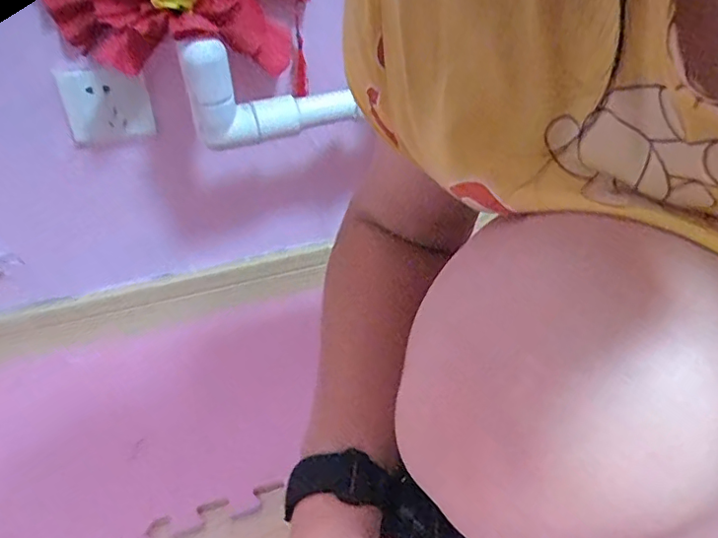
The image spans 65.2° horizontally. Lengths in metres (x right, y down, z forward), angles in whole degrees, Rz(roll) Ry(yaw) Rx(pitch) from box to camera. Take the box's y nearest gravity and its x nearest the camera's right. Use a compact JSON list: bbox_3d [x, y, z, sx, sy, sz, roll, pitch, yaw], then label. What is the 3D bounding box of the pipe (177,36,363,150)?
[{"bbox_3d":[-0.080,-0.170,0.516,0.158,0.103,0.054,-29,45,-30],"label":"pipe"}]

